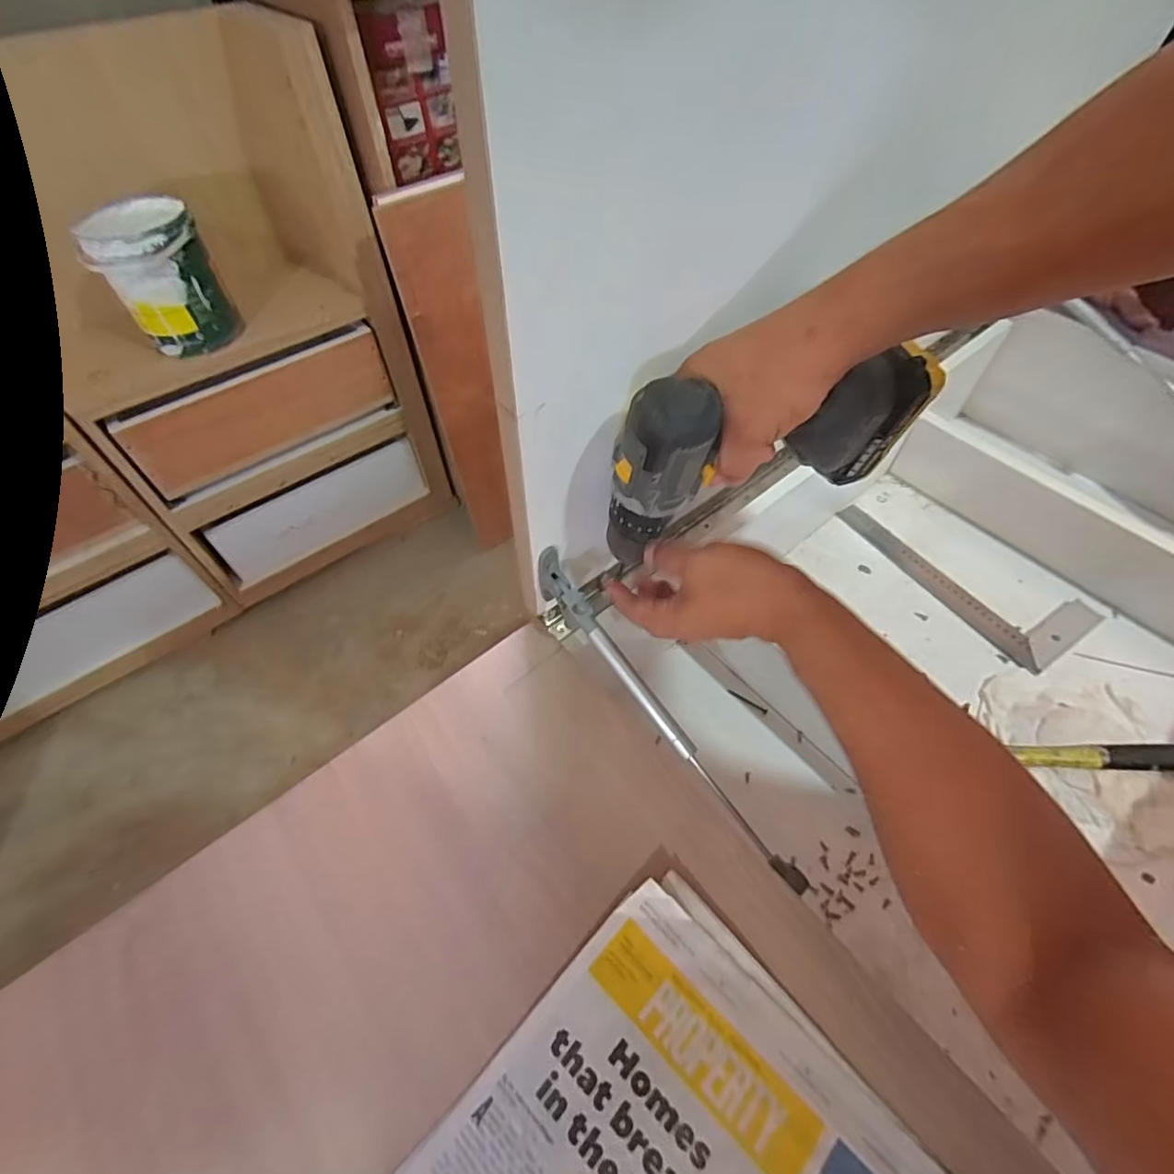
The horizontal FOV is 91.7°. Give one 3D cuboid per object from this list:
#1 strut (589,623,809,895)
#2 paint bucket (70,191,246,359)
[{"bbox_3d":[0.080,0.125,0.429,0.018,0.013,0.240,-33,76,-22],"label":"strut"},{"bbox_3d":[-0.748,-0.541,1.008,0.167,0.199,0.167,1,55,-1],"label":"paint bucket"}]

